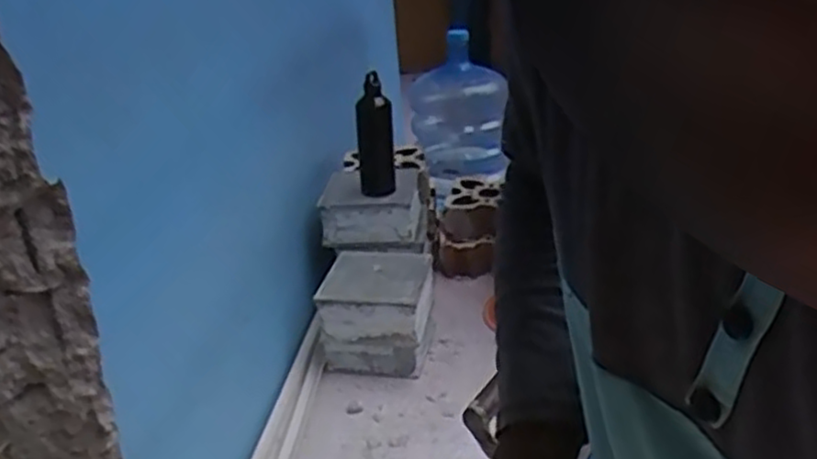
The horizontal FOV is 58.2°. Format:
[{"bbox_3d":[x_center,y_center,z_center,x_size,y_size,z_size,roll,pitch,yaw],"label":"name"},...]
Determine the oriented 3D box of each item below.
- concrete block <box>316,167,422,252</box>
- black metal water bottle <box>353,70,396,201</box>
[{"bbox_3d":[-0.078,-0.046,1.550,0.208,0.117,0.167,-3,26,4],"label":"concrete block"},{"bbox_3d":[-0.068,-0.182,1.473,0.076,0.224,0.060,-6,26,-1],"label":"black metal water bottle"}]

